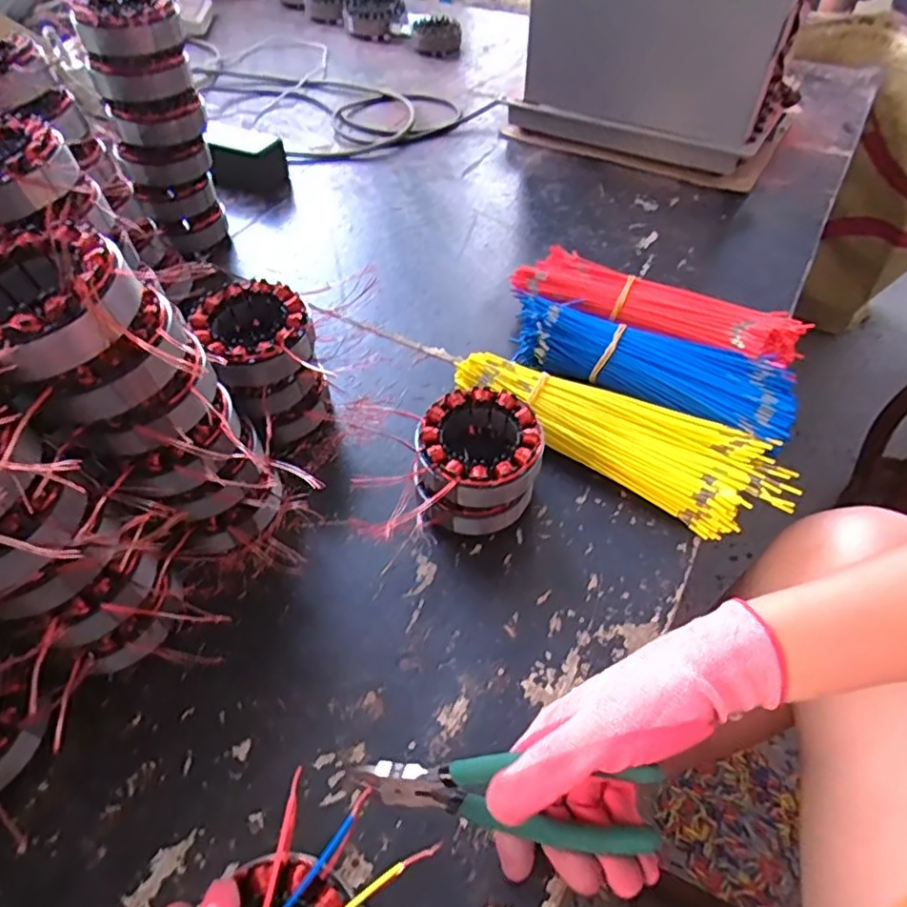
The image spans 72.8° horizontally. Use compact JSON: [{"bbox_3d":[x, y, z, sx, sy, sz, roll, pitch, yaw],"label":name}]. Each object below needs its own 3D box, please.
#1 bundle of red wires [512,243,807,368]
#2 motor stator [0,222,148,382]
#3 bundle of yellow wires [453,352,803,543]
[{"bbox_3d":[0.191,-0.134,0.591,0.267,0.046,0.080,23,55,18],"label":"bundle of red wires"},{"bbox_3d":[-0.205,-0.077,0.310,0.086,0.034,0.092,-31,57,-22],"label":"motor stator"},{"bbox_3d":[0.133,-0.019,0.497,0.270,0.041,0.090,29,57,22],"label":"bundle of yellow wires"}]

